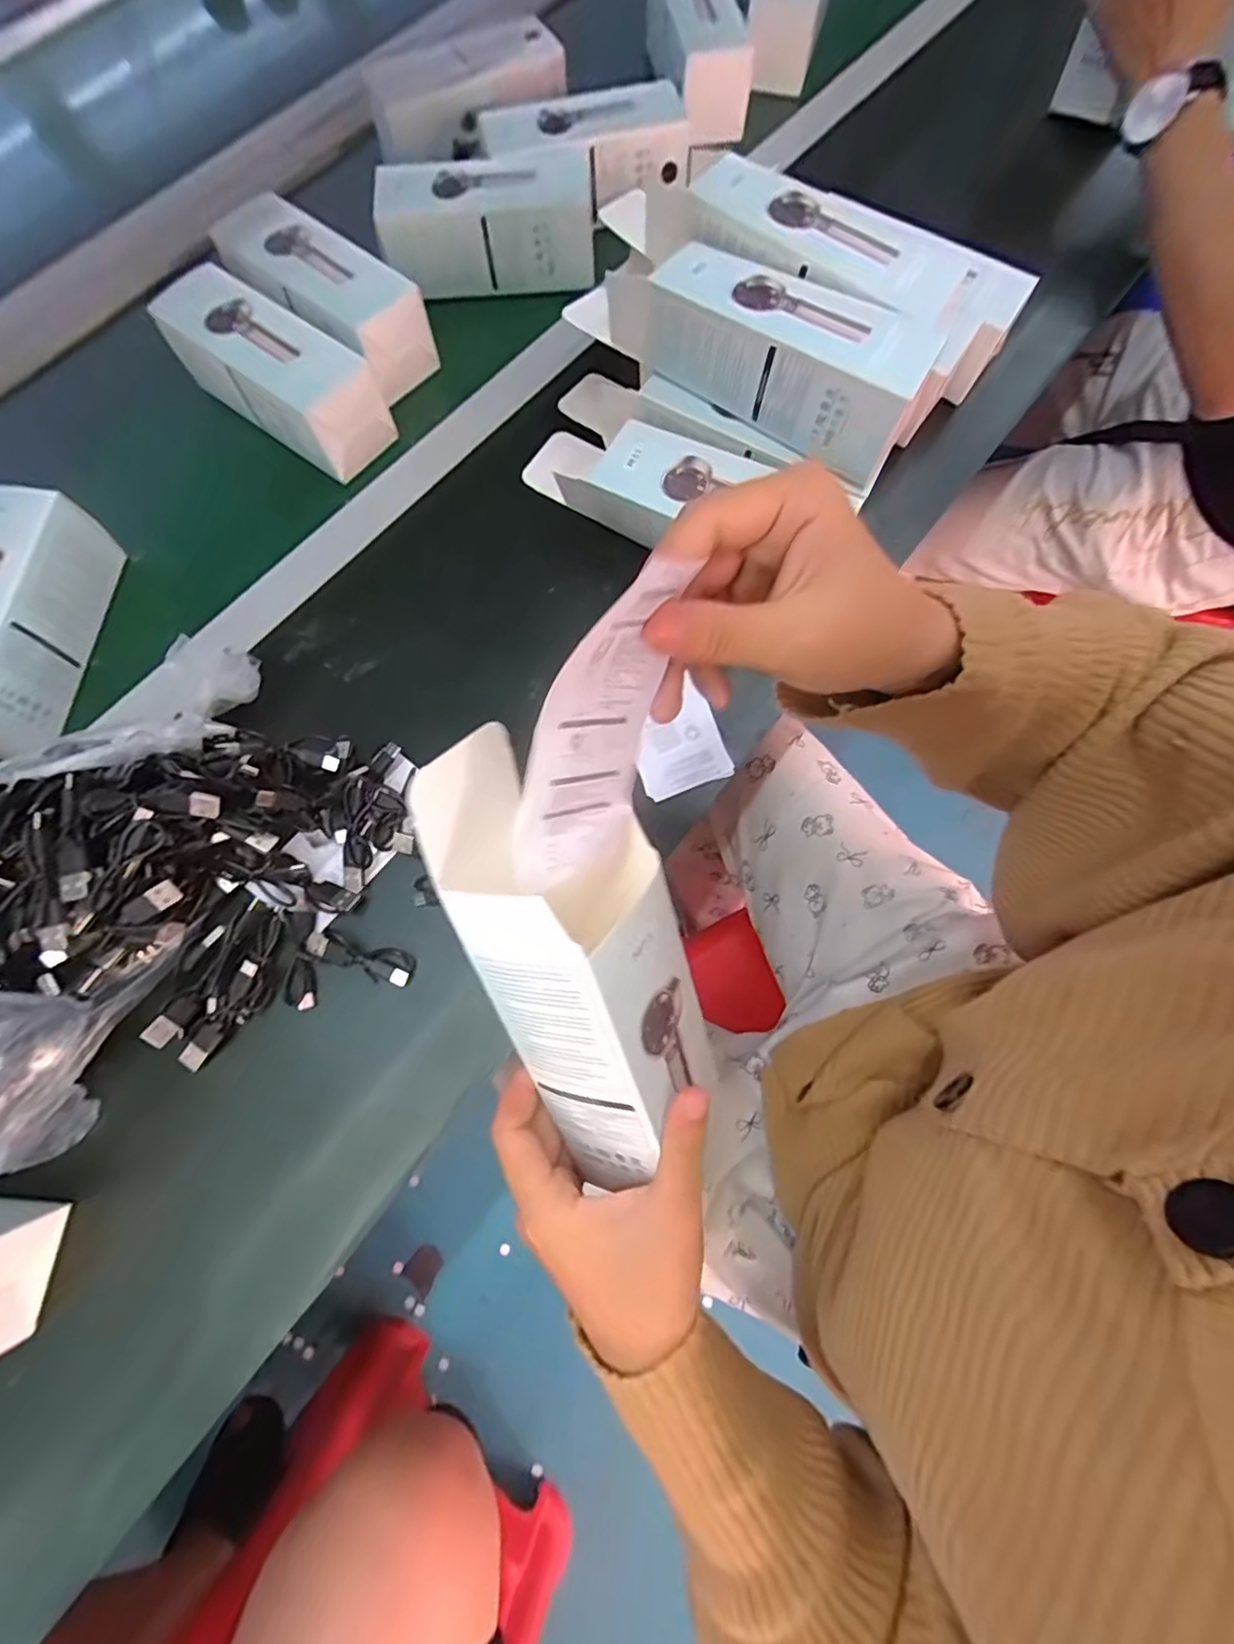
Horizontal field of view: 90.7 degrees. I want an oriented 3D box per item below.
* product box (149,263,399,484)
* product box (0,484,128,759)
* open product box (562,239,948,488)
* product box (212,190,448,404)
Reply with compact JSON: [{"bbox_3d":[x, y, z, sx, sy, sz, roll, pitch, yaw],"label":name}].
[{"bbox_3d":[-0.248,-0.327,0.444,0.163,0.061,0.068,35,76,11],"label":"product box"},{"bbox_3d":[-0.384,-0.126,0.381,0.062,0.066,0.174,5,73,3],"label":"product box"},{"bbox_3d":[0.078,-0.289,0.375,0.221,0.078,0.069,30,76,10],"label":"open product box"},{"bbox_3d":[-0.217,-0.394,0.455,0.160,0.062,0.068,38,77,12],"label":"product box"}]

